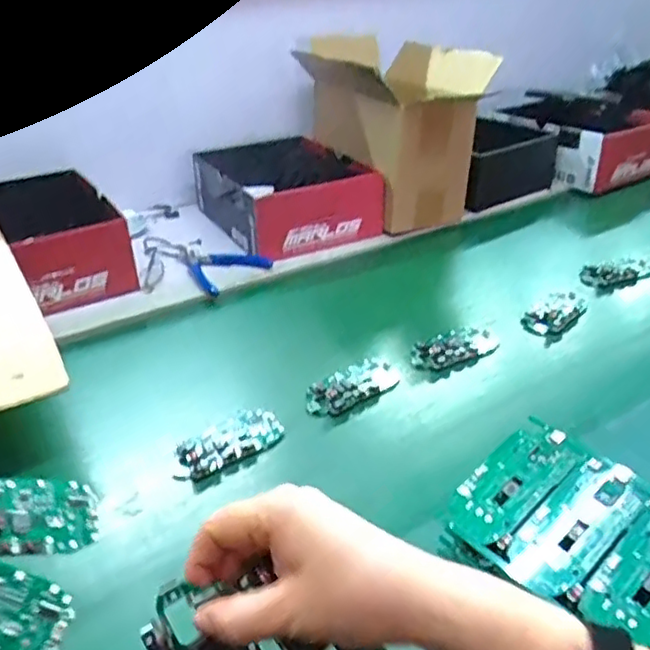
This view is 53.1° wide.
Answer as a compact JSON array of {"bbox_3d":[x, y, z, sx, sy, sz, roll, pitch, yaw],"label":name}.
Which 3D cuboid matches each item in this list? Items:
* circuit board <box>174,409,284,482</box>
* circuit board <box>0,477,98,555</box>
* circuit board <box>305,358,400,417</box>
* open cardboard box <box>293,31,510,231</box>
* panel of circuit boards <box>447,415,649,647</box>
[{"bbox_3d":[-0.084,0.100,0.559,0.101,0.016,0.053,-27,41,-32],"label":"circuit board"},{"bbox_3d":[-0.178,0.112,0.383,0.084,0.005,0.047,10,49,-38],"label":"circuit board"},{"bbox_3d":[0.028,0.060,0.626,0.098,0.019,0.043,-26,40,-31],"label":"circuit board"},{"bbox_3d":[0.100,-0.279,0.931,0.188,0.213,0.235,-19,37,-23],"label":"open cardboard box"},{"bbox_3d":[0.183,0.144,0.401,0.111,0.022,0.202,-36,47,-23],"label":"panel of circuit boards"}]

